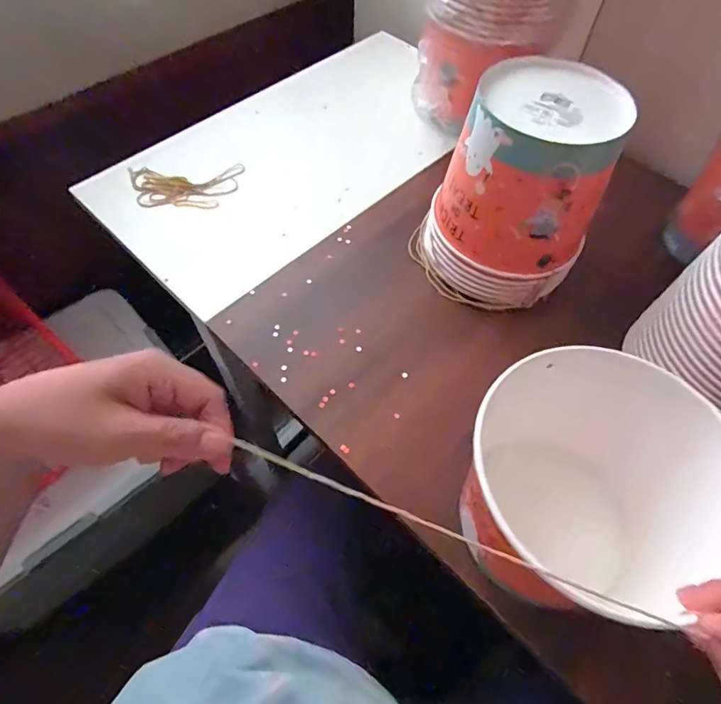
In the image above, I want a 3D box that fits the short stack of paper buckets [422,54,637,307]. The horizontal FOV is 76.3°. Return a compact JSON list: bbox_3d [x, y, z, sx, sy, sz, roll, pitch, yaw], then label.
[{"bbox_3d":[0.151,-0.158,0.455,0.156,0.178,0.147,10,59,5],"label":"short stack of paper buckets"}]

